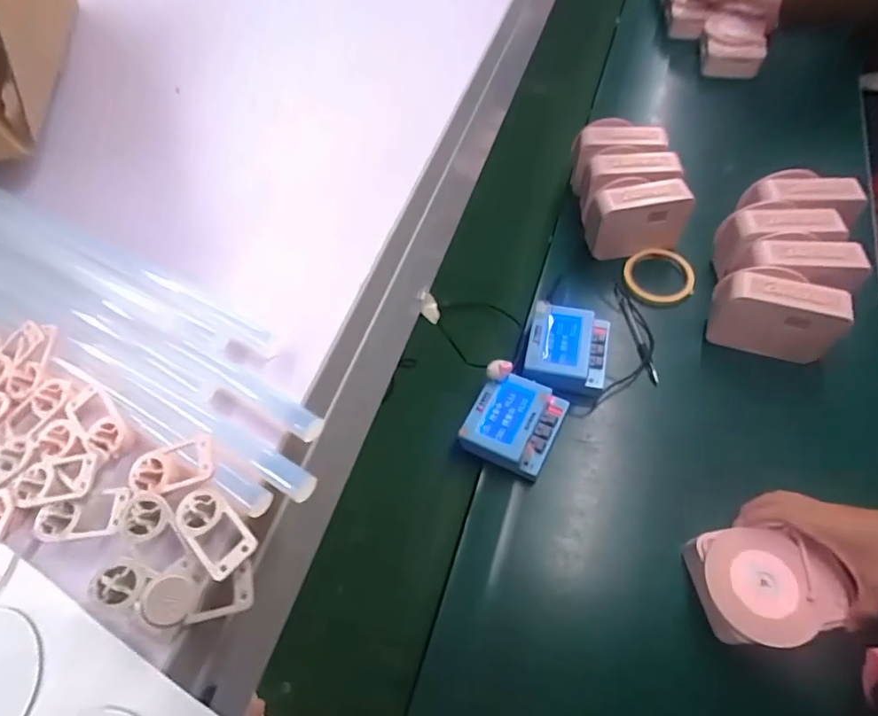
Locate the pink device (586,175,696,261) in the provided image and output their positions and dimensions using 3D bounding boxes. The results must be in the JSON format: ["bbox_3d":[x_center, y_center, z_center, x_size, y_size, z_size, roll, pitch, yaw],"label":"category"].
[{"bbox_3d":[0.277,-0.196,0.696,0.130,0.090,0.067,-6,59,4],"label":"pink device"}]

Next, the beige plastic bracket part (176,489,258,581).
[{"bbox_3d":[-0.055,0.041,0.121,0.023,0.004,0.012,38,66,23],"label":"beige plastic bracket part"}]

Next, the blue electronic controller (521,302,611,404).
[{"bbox_3d":[0.164,-0.006,0.632,0.100,0.050,0.113,9,62,12],"label":"blue electronic controller"}]

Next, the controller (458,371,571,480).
[{"bbox_3d":[0.091,0.078,0.589,0.105,0.043,0.107,21,65,18],"label":"controller"}]

